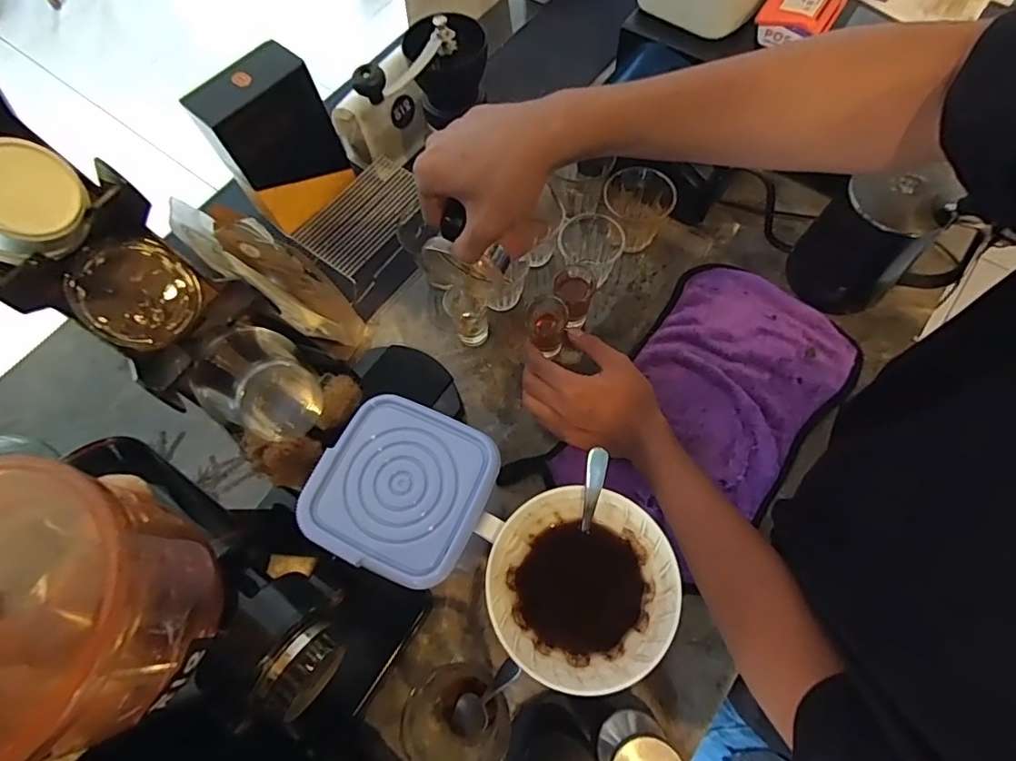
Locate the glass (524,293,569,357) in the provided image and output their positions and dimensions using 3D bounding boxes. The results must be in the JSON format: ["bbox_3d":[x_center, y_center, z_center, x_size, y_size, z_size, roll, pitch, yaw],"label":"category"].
[{"bbox_3d":[0.040,-0.057,0.535,0.039,0.051,0.040,-1,67,3],"label":"glass"}]

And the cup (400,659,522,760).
[{"bbox_3d":[-0.042,0.269,0.416,0.095,0.070,0.078,-6,67,1],"label":"cup"}]

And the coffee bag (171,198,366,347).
[{"bbox_3d":[-0.233,-0.102,0.538,0.070,0.210,0.070,1,59,48],"label":"coffee bag"}]

